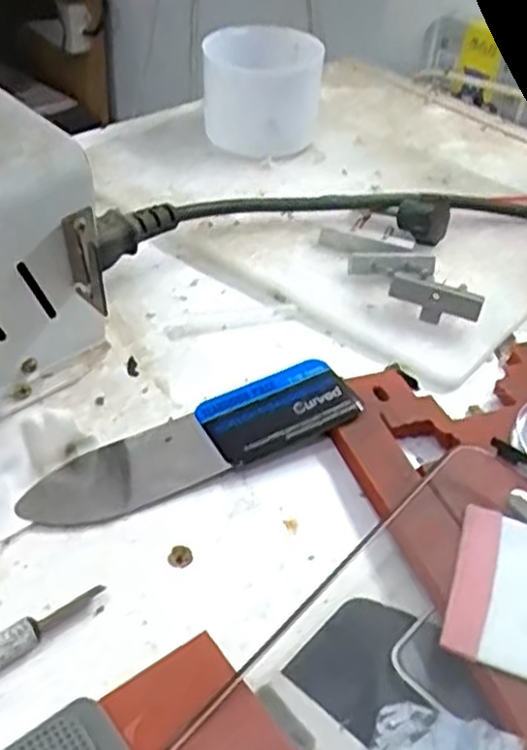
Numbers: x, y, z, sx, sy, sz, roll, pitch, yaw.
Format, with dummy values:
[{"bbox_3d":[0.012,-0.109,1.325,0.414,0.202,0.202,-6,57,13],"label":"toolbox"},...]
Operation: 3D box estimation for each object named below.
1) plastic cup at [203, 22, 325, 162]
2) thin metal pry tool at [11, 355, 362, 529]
[{"bbox_3d":[-0.001,-0.154,0.415,0.062,0.055,0.049,4,42,-1],"label":"plastic cup"},{"bbox_3d":[-0.023,0.022,0.262,0.117,0.009,0.032,-17,46,-22],"label":"thin metal pry tool"}]

